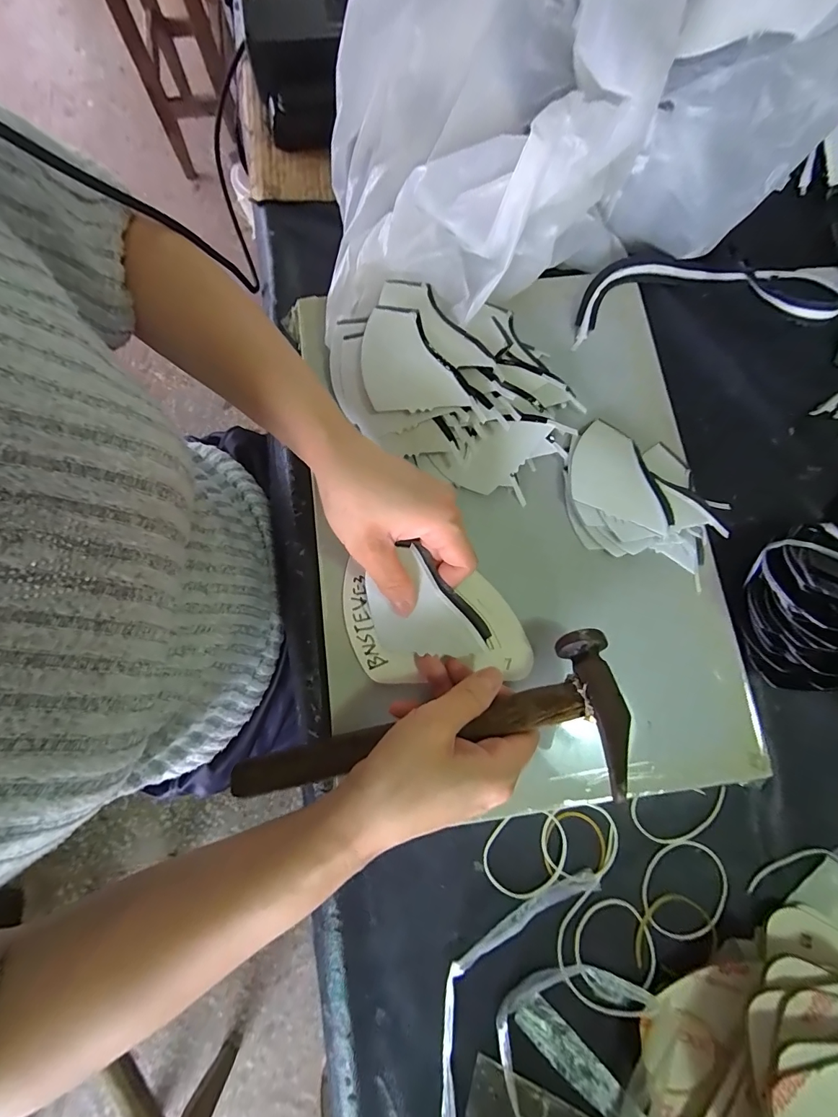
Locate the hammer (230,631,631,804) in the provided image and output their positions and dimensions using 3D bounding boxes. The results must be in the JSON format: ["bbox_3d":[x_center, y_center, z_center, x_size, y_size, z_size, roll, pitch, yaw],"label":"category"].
[{"bbox_3d":[0.009,0.122,0.247,0.242,0.028,0.080,-22,58,3],"label":"hammer"}]

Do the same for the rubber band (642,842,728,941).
[{"bbox_3d":[0.177,0.221,0.278,0.056,0.004,0.059,0,78,-1],"label":"rubber band"}]

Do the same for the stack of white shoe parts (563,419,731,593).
[{"bbox_3d":[0.164,-0.045,0.307,0.120,0.019,0.093,25,78,4],"label":"stack of white shoe parts"}]

